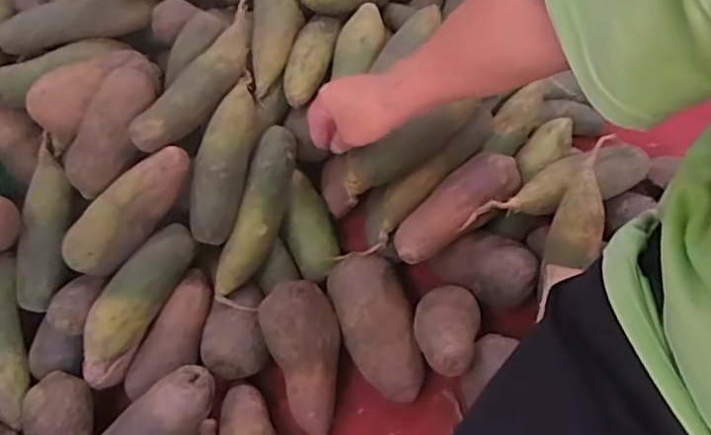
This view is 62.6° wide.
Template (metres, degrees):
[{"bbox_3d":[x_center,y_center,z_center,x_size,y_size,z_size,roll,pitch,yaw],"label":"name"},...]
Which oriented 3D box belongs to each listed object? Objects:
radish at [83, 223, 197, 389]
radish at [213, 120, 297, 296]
[{"bbox_3d":[-0.243,0.095,0.638,0.050,0.064,0.196,26,82,18],"label":"radish"},{"bbox_3d":[-0.112,-0.008,0.679,0.046,0.042,0.205,16,81,14],"label":"radish"}]

